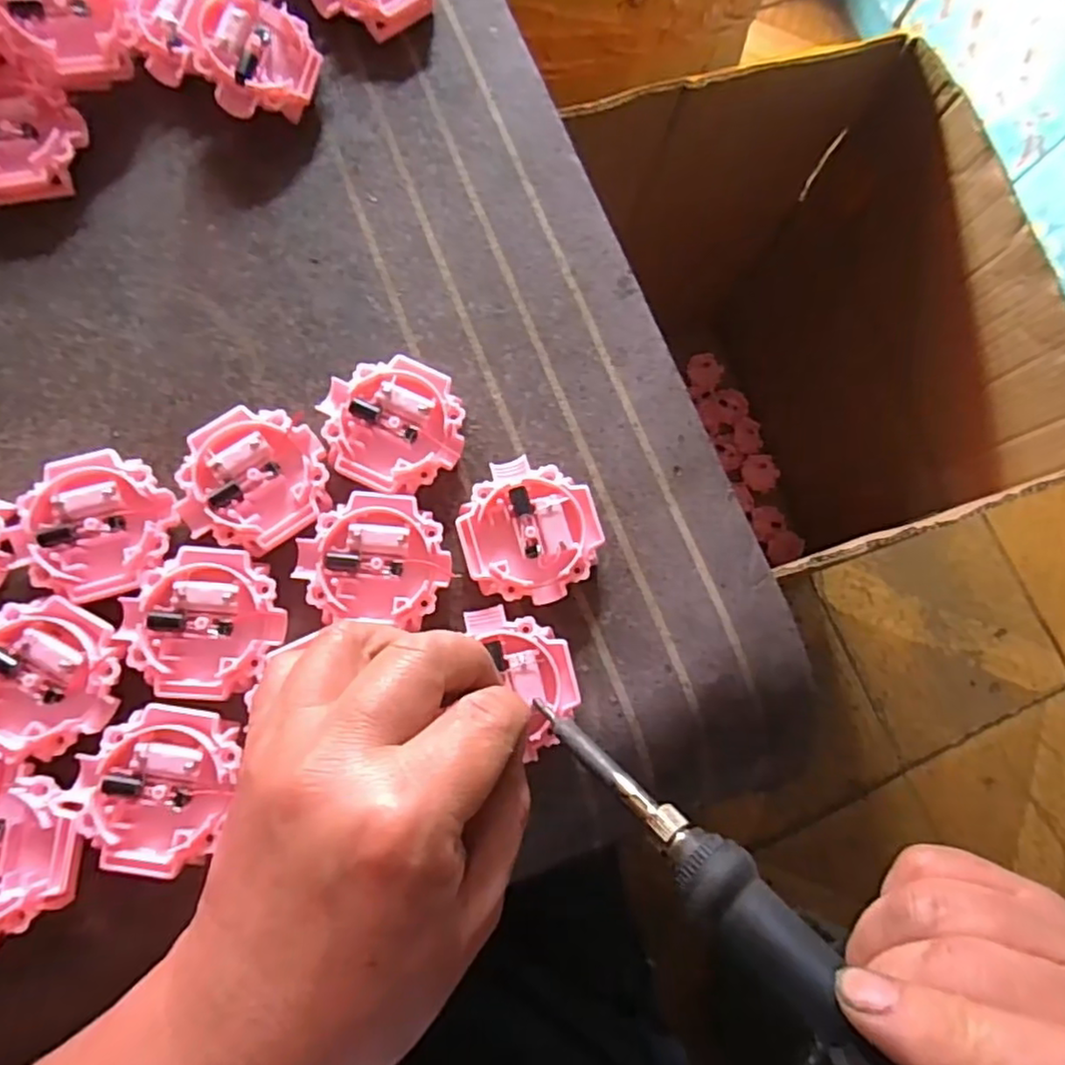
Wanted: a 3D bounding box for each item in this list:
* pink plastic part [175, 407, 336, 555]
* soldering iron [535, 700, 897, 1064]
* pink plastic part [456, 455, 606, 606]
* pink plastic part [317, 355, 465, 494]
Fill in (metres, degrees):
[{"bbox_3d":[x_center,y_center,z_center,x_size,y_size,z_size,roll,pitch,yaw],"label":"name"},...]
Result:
[{"bbox_3d":[-0.105,-0.019,0.249,0.054,0.011,0.051,-34,82,-10],"label":"pink plastic part"},{"bbox_3d":[0.067,0.111,0.173,0.019,0.027,0.201,-41,50,-12],"label":"soldering iron"},{"bbox_3d":[-0.001,-0.001,0.255,0.051,0.013,0.054,-15,80,-7],"label":"pink plastic part"},{"bbox_3d":[-0.055,-0.042,0.259,0.054,0.013,0.051,22,77,1],"label":"pink plastic part"}]

